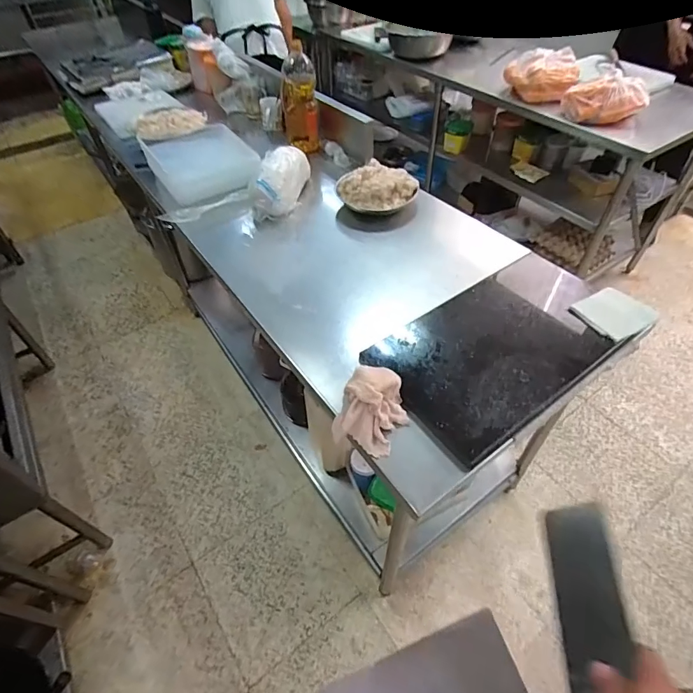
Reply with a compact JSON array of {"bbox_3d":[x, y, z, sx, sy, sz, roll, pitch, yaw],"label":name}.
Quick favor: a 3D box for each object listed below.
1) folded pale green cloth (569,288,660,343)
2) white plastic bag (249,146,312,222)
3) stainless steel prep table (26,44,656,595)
[{"bbox_3d":[0.584,-0.075,0.906,0.163,0.014,0.125,-24,50,-20],"label":"folded pale green cloth"},{"bbox_3d":[-0.203,-0.512,1.299,0.128,0.123,0.283,13,62,14],"label":"white plastic bag"},{"bbox_3d":[-0.161,-0.194,1.536,0.679,0.858,1.834,-30,55,-23],"label":"stainless steel prep table"}]

